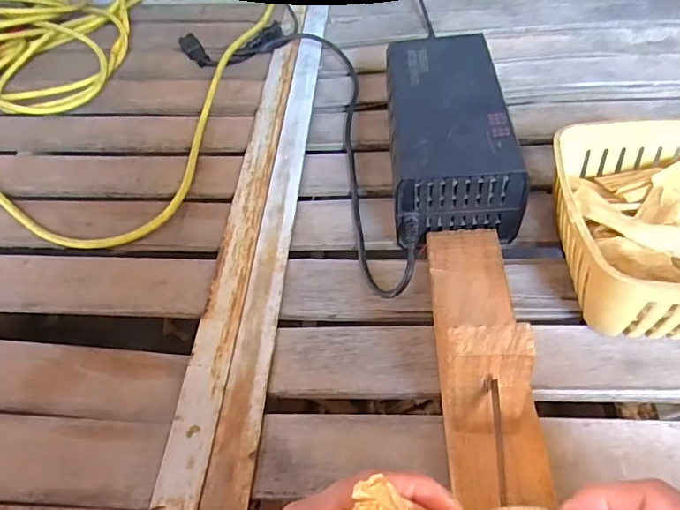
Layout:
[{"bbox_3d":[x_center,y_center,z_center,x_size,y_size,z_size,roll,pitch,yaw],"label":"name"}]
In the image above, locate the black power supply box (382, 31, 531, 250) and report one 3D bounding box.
[{"bbox_3d":[0.097,-0.108,0.480,0.106,0.086,0.229,-1,51,1],"label":"black power supply box"}]

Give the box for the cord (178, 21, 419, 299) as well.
[{"bbox_3d":[-0.019,-0.177,0.580,0.180,0.041,0.534,-27,54,-16],"label":"cord"}]

